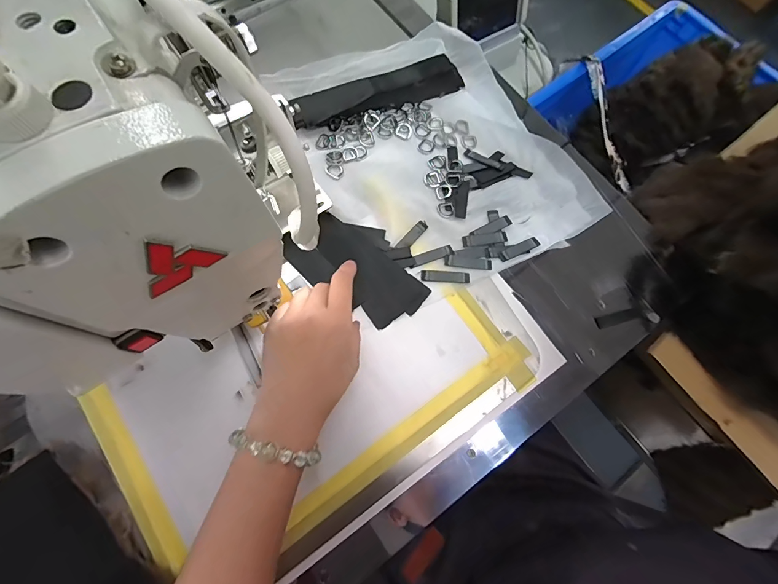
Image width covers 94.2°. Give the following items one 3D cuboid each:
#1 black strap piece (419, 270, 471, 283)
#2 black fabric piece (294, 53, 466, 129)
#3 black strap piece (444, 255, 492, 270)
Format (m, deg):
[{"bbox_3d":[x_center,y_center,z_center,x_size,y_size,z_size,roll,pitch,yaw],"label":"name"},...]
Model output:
[{"bbox_3d":[0.060,-0.017,0.381,0.051,0.004,0.011,3,72,-2],"label":"black strap piece"},{"bbox_3d":[-0.013,-0.244,0.441,0.213,0.033,0.046,-24,75,-10],"label":"black fabric piece"},{"bbox_3d":[0.085,-0.032,0.389,0.050,0.007,0.014,5,72,-1],"label":"black strap piece"}]

